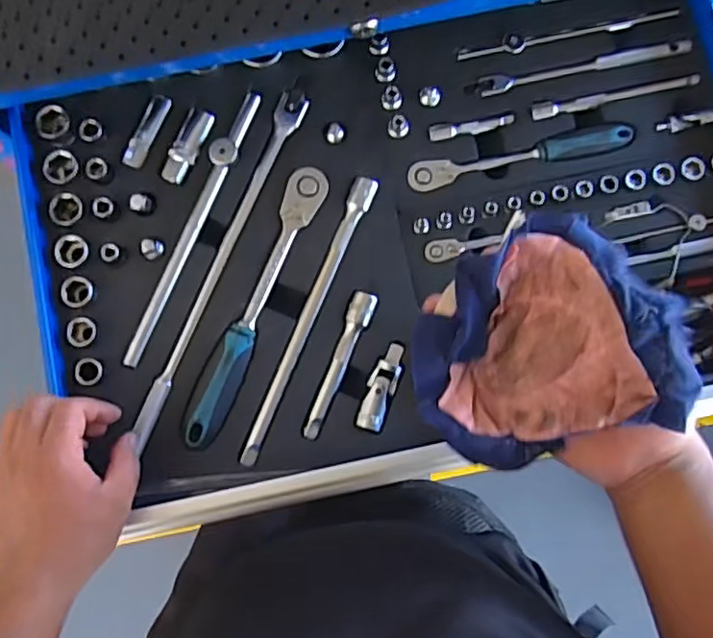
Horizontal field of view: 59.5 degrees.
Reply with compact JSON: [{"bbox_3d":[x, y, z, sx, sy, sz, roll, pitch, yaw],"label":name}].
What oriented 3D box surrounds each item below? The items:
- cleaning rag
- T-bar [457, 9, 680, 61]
[{"bbox_3d":[0.107,0.021,0.371,0.141,0.052,0.132,-38,83,-4],"label":"cleaning rag"},{"bbox_3d":[0.183,-0.247,0.543,0.192,0.018,0.016,-14,82,-1],"label":"T-bar"}]

